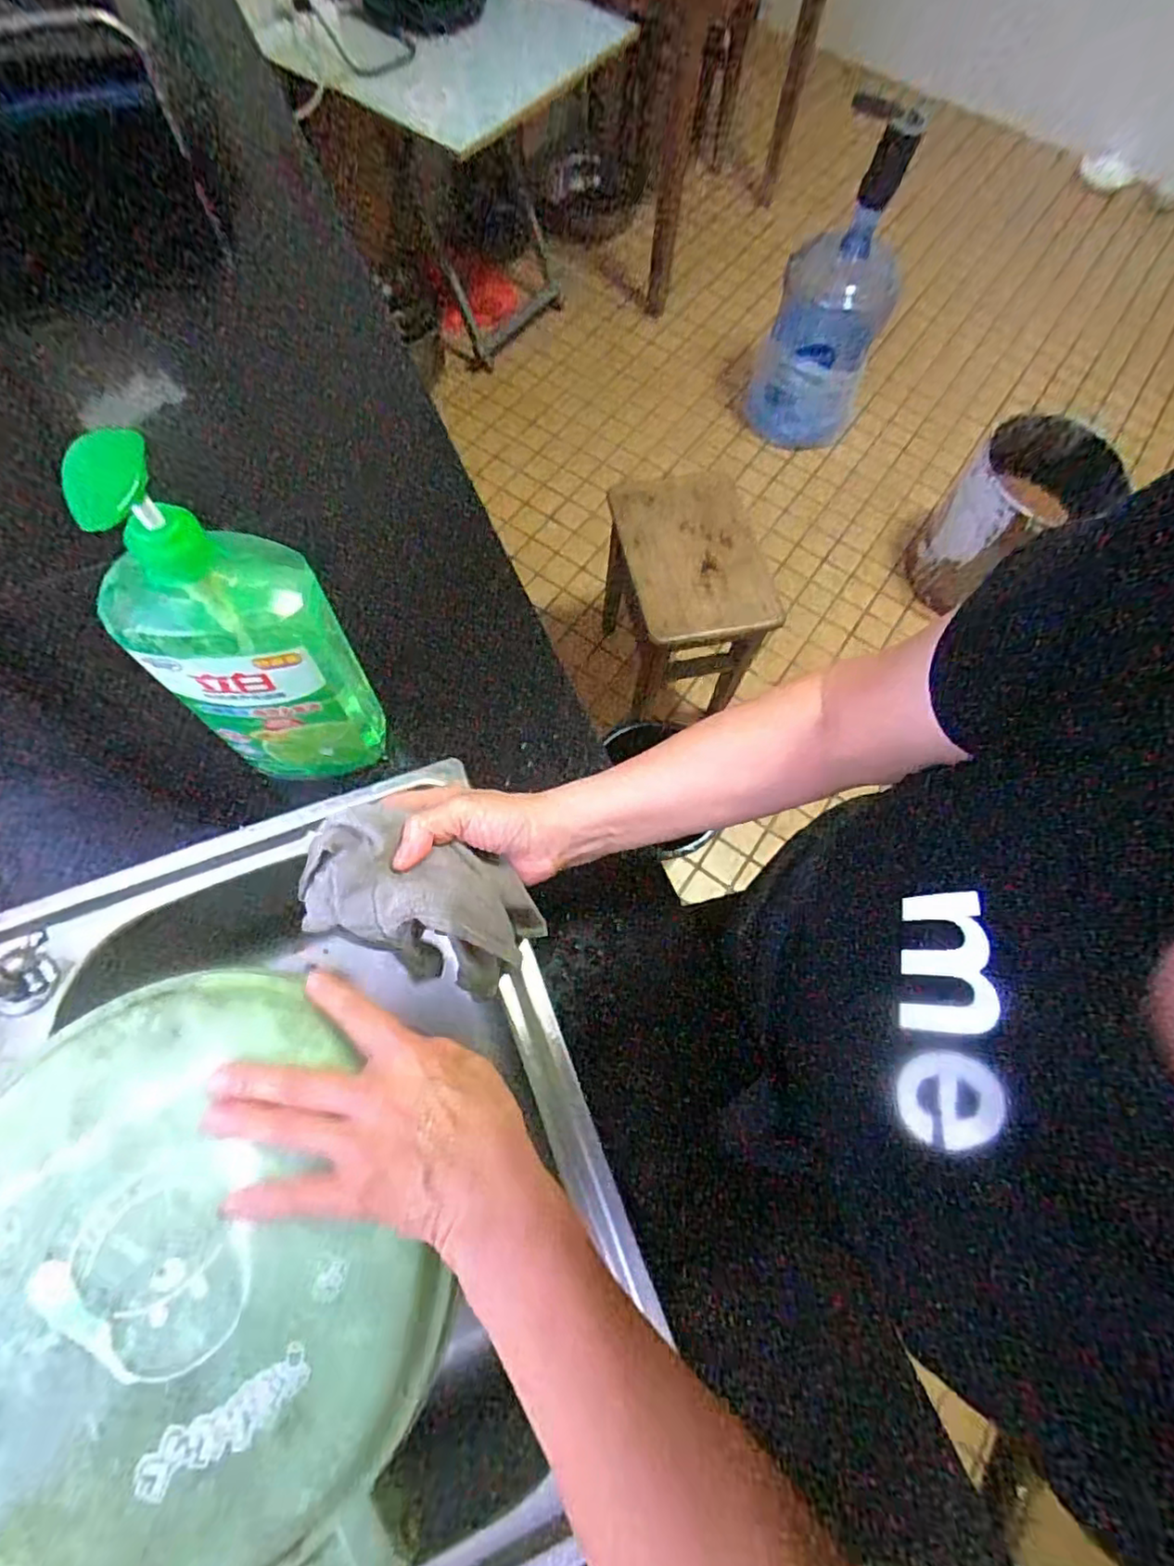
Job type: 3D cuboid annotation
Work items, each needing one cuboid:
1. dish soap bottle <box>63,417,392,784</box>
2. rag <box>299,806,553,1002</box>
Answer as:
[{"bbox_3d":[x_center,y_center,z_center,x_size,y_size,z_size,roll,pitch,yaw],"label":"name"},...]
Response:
[{"bbox_3d":[-0.213,-0.084,0.412,0.115,0.281,0.056,-7,70,-5],"label":"dish soap bottle"},{"bbox_3d":[-0.101,0.072,0.397,0.133,0.090,0.075,21,70,5],"label":"rag"}]

